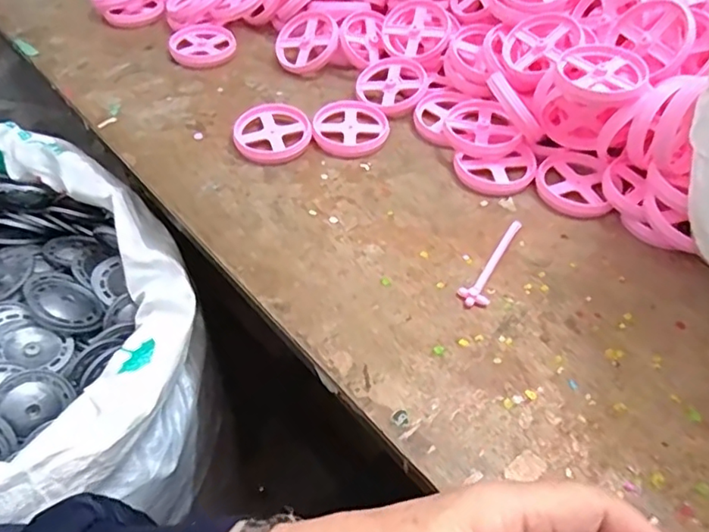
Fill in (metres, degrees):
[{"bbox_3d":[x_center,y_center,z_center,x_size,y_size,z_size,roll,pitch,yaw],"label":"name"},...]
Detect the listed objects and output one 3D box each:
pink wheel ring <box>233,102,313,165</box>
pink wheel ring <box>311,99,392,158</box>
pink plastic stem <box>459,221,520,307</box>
[{"bbox_3d":[-0.070,-0.114,0.487,0.062,0.013,0.065,0,50,0],"label":"pink wheel ring"},{"bbox_3d":[-0.002,-0.118,0.494,0.062,0.011,0.064,0,50,0],"label":"pink wheel ring"},{"bbox_3d":[0.098,-0.003,0.402,0.019,0.006,0.085,25,55,20],"label":"pink plastic stem"}]

